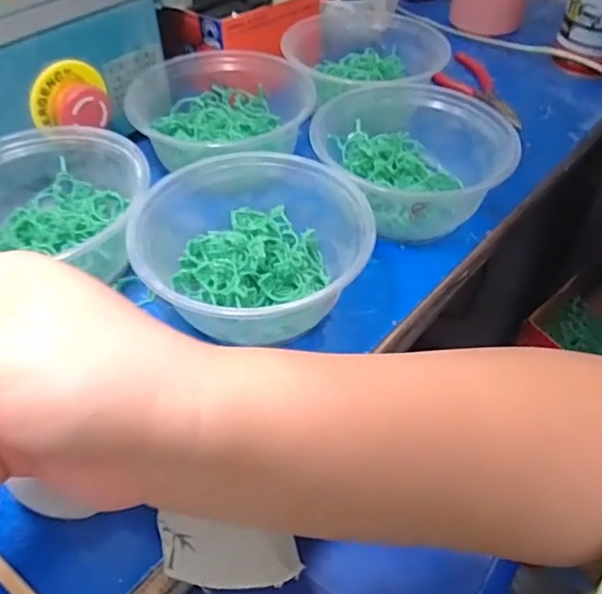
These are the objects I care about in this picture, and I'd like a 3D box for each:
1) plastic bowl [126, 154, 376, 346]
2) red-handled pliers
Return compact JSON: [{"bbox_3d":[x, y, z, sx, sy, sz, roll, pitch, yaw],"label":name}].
[{"bbox_3d":[-0.031,-0.026,0.352,0.133,0.057,0.125,-17,50,-16],"label":"plastic bowl"},{"bbox_3d":[0.164,-0.189,0.535,0.053,0.009,0.129,-17,51,-16],"label":"red-handled pliers"}]

